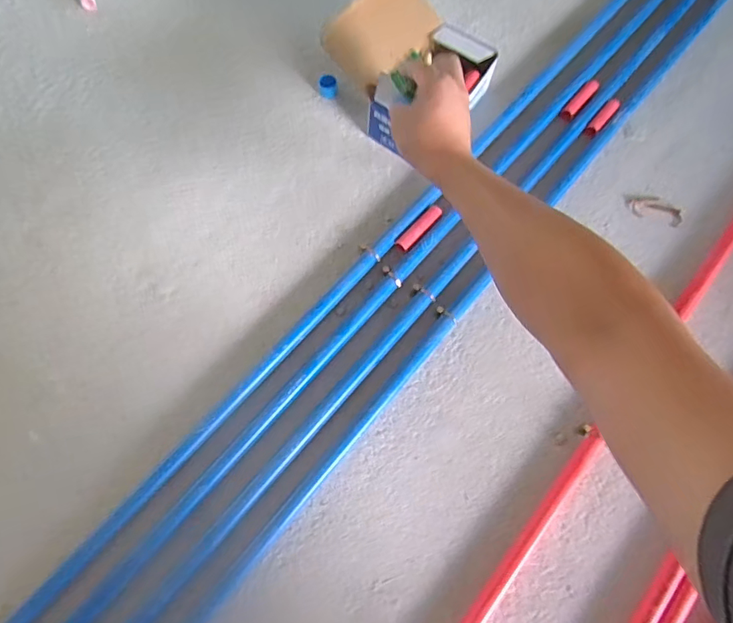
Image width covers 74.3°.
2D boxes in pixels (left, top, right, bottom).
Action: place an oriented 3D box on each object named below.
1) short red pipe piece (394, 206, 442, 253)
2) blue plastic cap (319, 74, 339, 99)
[{"bbox_3d":[0.070,-0.111,0.639,0.018,0.010,0.078,42,74,13],"label":"short red pipe piece"},{"bbox_3d":[-0.056,-0.336,0.723,0.028,0.023,0.022,-12,71,-6],"label":"blue plastic cap"}]

